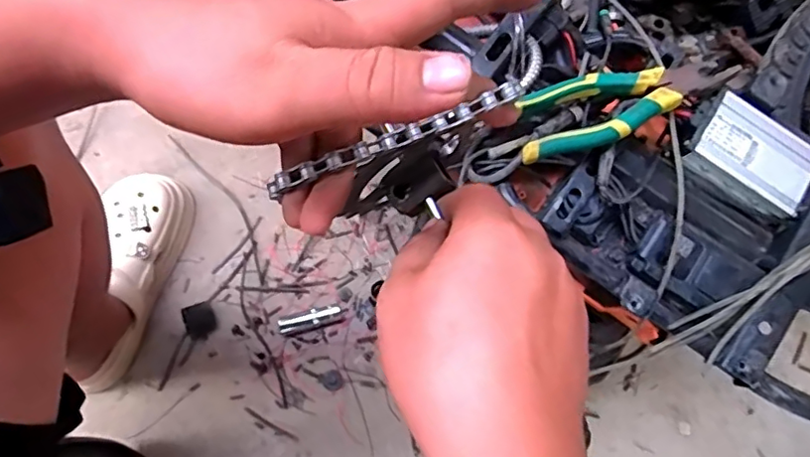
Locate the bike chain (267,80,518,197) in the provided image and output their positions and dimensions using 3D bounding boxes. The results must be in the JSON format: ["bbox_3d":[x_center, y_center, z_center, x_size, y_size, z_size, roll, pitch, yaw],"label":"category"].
[{"bbox_3d":[-0.003,-0.040,0.261,0.124,0.011,0.009,-23,79,-8],"label":"bike chain"}]

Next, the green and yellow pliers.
[{"bbox_3d":[0.180,-0.102,0.466,0.191,0.027,0.060,-15,78,-4],"label":"green and yellow pliers"}]

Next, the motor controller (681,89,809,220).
[{"bbox_3d":[0.294,-0.065,0.484,0.107,0.026,0.071,31,79,6],"label":"motor controller"}]

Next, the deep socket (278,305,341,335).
[{"bbox_3d":[-0.121,0.114,0.730,0.081,0.017,0.018,-17,78,-4],"label":"deep socket"}]

